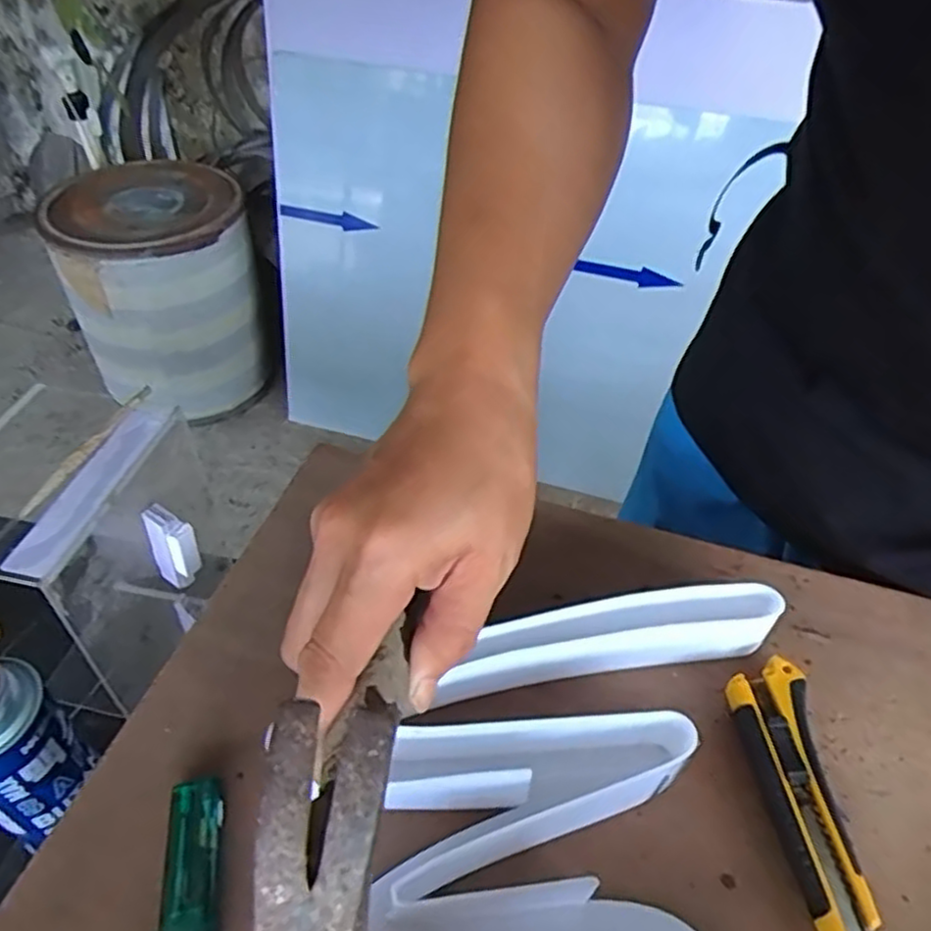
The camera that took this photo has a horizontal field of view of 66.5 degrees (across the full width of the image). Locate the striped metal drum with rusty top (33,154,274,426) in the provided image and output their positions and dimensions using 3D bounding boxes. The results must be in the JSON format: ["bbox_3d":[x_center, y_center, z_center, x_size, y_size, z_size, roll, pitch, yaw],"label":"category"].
[{"bbox_3d":[-0.671,-0.385,1.609,0.391,0.447,0.391,-10,45,-14],"label":"striped metal drum with rusty top"}]

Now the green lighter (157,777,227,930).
[{"bbox_3d":[-0.123,0.183,0.319,0.024,0.014,0.080,-6,44,-11],"label":"green lighter"}]

